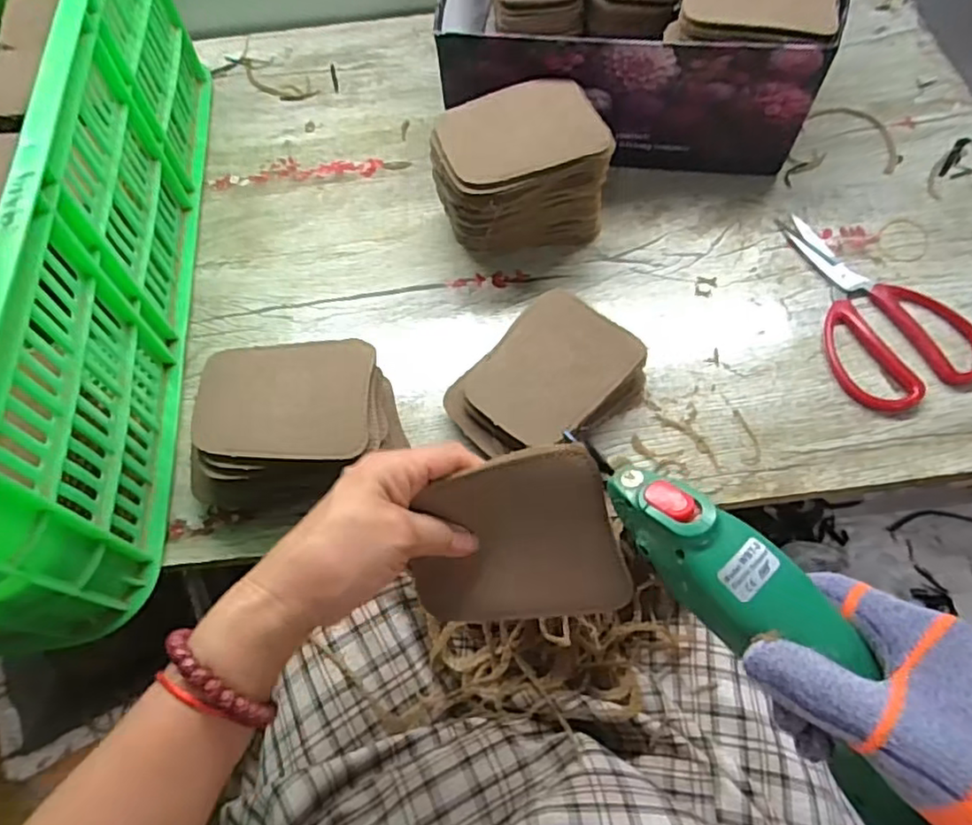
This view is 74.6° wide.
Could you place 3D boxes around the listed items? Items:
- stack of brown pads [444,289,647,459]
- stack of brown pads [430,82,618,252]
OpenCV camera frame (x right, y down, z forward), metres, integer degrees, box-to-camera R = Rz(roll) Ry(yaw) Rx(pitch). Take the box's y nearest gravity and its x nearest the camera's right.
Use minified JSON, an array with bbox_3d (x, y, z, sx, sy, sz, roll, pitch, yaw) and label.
[{"bbox_3d":[0.041,-0.021,0.468,0.134,0.038,0.094,-41,68,-17],"label":"stack of brown pads"},{"bbox_3d":[0.024,-0.191,0.524,0.132,0.101,0.093,-17,63,-6],"label":"stack of brown pads"}]

